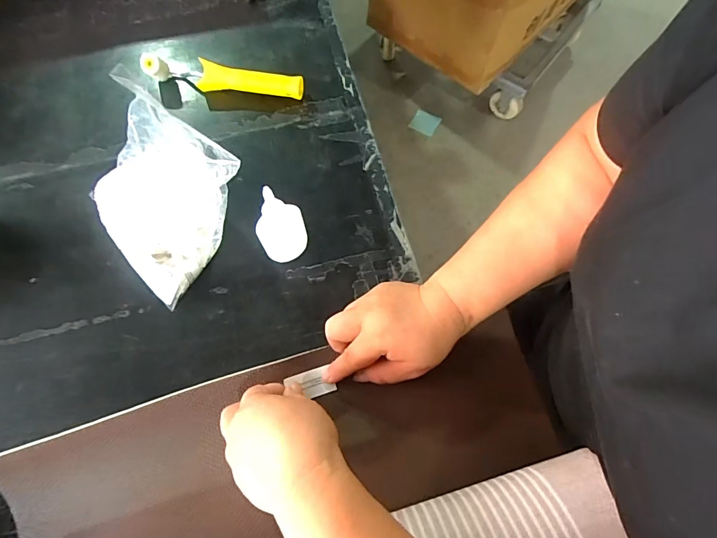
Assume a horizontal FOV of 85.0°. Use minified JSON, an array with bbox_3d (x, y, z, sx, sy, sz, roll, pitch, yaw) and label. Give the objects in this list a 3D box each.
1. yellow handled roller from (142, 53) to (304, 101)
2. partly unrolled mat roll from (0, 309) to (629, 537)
[{"bbox_3d":[-0.173,-0.245,0.503,0.201,0.038,0.031,7,70,4],"label":"yellow handled roller"},{"bbox_3d":[-0.052,0.182,0.304,0.463,0.105,0.227,-13,70,-7],"label":"partly unrolled mat roll"}]

